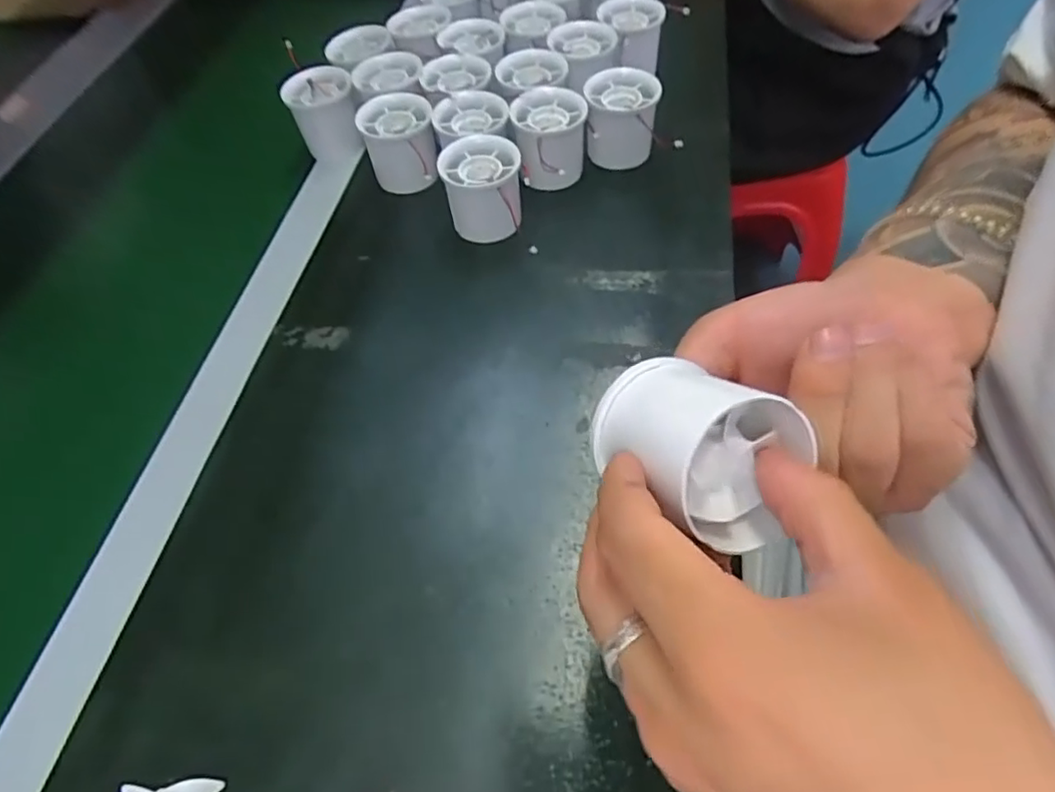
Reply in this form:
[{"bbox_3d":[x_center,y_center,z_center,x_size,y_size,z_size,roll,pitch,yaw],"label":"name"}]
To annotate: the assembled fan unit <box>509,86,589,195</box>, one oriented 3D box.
[{"bbox_3d":[0.018,-0.195,0.483,0.054,0.057,0.064,-4,56,-1],"label":"assembled fan unit"}]

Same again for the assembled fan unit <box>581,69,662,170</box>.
[{"bbox_3d":[0.073,-0.211,0.489,0.056,0.061,0.059,0,56,2],"label":"assembled fan unit"}]

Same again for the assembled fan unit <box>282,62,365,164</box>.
[{"bbox_3d":[-0.170,-0.235,0.521,0.056,0.050,0.058,-12,56,-6],"label":"assembled fan unit"}]

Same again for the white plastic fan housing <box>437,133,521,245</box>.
[{"bbox_3d":[-0.033,-0.148,0.450,0.052,0.053,0.055,-6,56,-2],"label":"white plastic fan housing"}]

